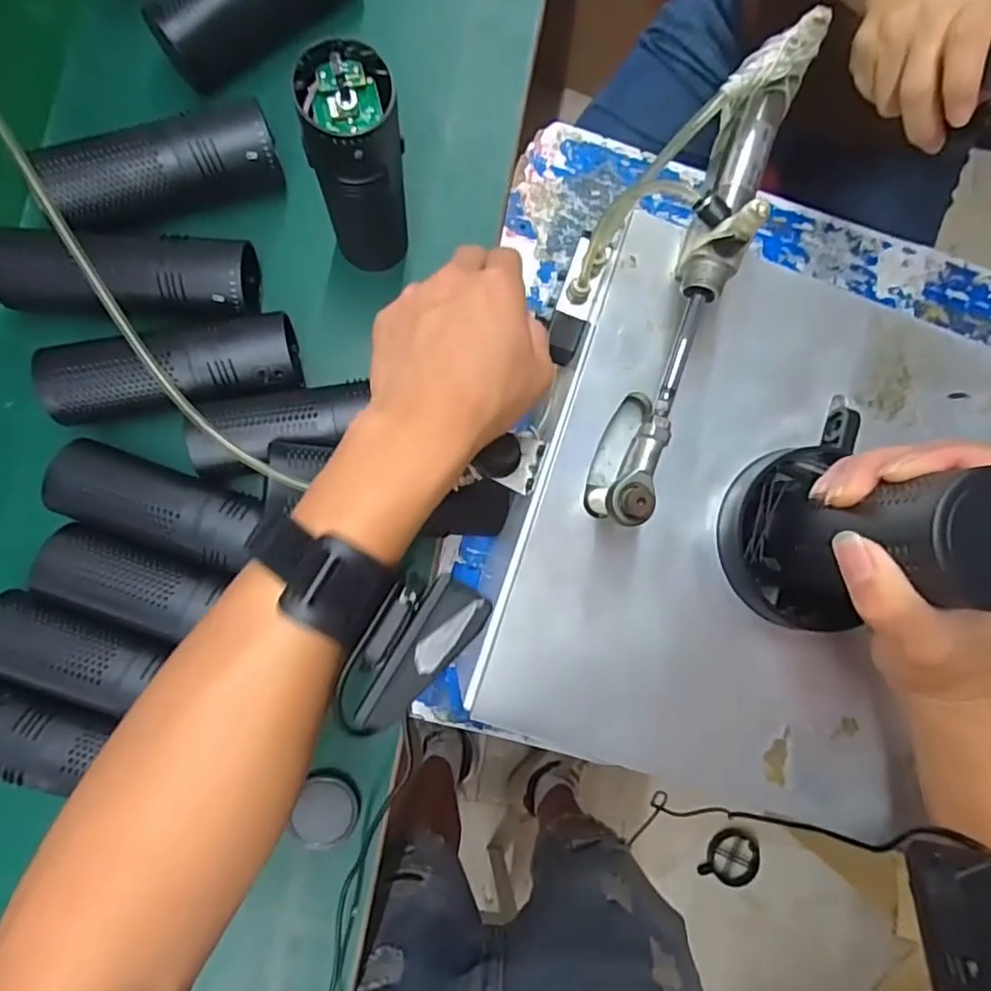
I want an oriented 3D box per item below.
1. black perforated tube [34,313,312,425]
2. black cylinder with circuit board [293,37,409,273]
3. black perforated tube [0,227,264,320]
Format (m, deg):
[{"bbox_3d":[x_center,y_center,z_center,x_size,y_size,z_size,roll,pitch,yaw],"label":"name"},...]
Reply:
[{"bbox_3d":[-0.223,-0.083,0.429,0.163,0.051,0.056,-11,88,-7],"label":"black perforated tube"},{"bbox_3d":[-0.088,-0.208,0.400,0.054,0.157,0.059,0,87,-6],"label":"black cylinder with circuit board"},{"bbox_3d":[-0.257,-0.152,0.434,0.164,0.060,0.065,4,86,-6],"label":"black perforated tube"}]

